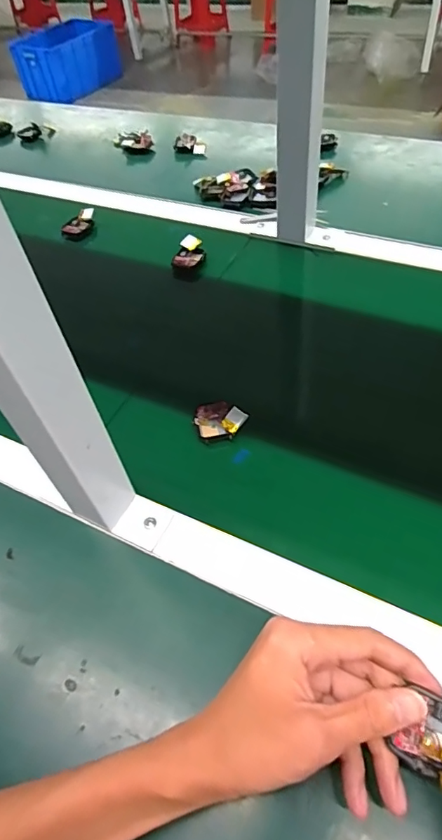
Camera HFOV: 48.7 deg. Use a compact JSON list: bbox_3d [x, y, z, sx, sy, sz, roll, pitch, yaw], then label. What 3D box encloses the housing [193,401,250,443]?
[{"bbox_3d":[0.000,-0.001,0.461,0.048,0.021,0.040,-6,50,0],"label":"housing"}]

